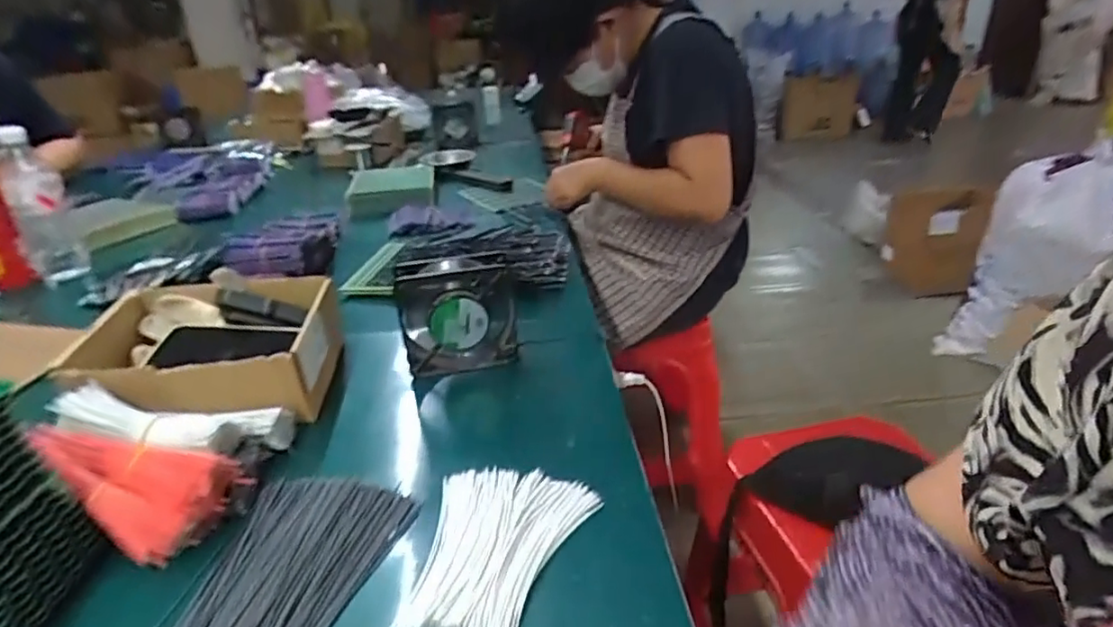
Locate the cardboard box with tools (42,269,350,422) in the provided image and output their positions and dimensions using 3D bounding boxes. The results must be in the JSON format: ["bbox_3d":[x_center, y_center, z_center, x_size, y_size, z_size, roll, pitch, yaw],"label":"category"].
[{"bbox_3d":[-0.345,0.042,0.640,0.216,0.091,0.191,-5,27,-7],"label":"cardboard box with tools"}]

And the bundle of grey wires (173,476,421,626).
[{"bbox_3d":[-0.192,0.178,0.452,0.121,0.012,0.152,4,27,11],"label":"bundle of grey wires"}]

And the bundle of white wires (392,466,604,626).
[{"bbox_3d":[-0.050,0.168,0.450,0.116,0.017,0.152,8,28,19],"label":"bundle of white wires"}]

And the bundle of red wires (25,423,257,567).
[{"bbox_3d":[-0.332,0.128,0.477,0.157,0.065,0.071,18,30,7],"label":"bundle of red wires"}]

